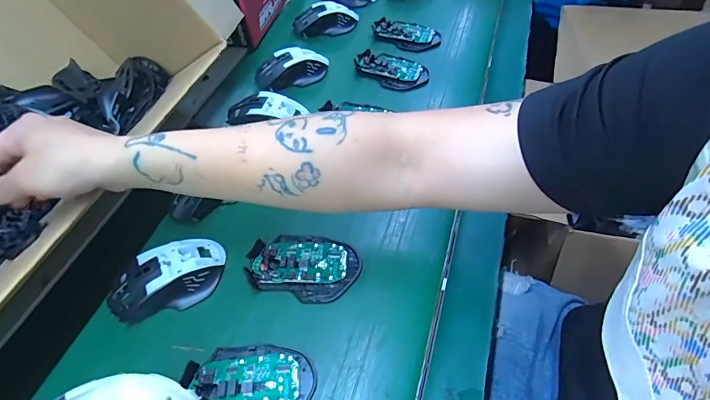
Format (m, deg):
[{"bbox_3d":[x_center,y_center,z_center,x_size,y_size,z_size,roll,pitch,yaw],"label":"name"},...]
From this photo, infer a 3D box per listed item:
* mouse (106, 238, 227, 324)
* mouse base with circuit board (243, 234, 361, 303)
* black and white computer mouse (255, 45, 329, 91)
[{"bbox_3d":[-0.193,0.081,0.408,0.116,0.033,0.065,-27,54,-18],"label":"mouse"},{"bbox_3d":[-0.055,0.069,0.420,0.114,0.017,0.070,11,52,11],"label":"mouse base with circuit board"},{"bbox_3d":[-0.098,-0.205,0.612,0.117,0.033,0.070,-11,51,-6],"label":"black and white computer mouse"}]

